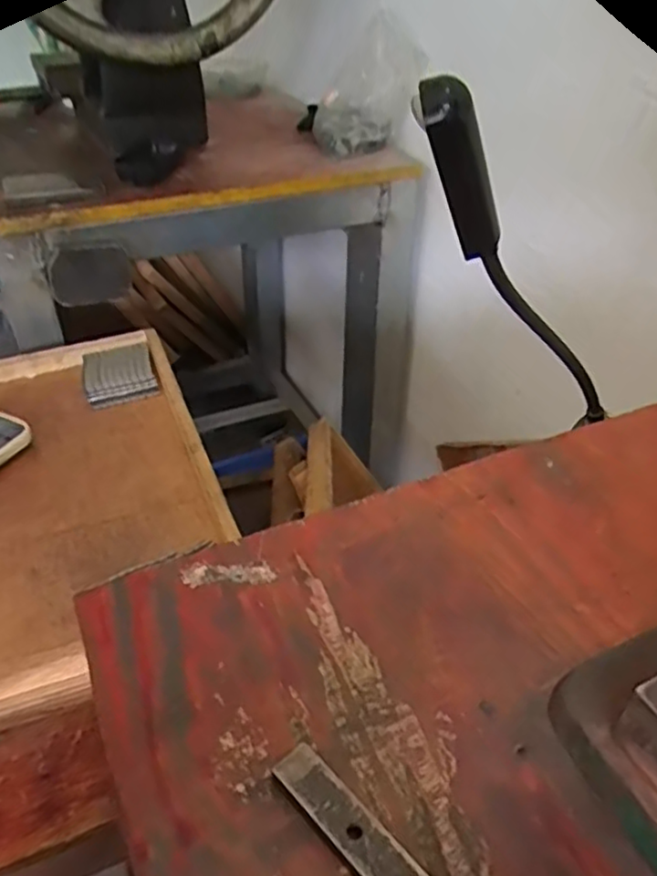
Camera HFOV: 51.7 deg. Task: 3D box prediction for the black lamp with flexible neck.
[{"bbox_3d":[0.102,-0.069,0.341,0.027,0.278,0.026,38,92,37],"label":"black lamp with flexible neck"}]

